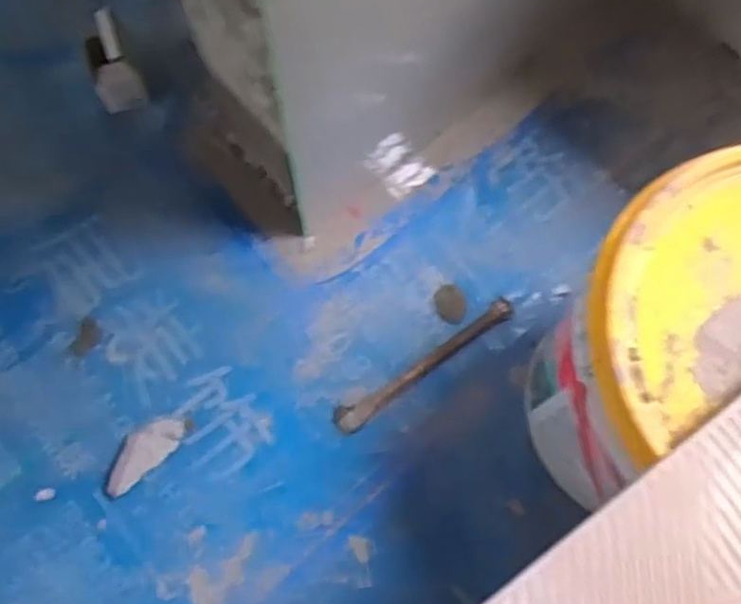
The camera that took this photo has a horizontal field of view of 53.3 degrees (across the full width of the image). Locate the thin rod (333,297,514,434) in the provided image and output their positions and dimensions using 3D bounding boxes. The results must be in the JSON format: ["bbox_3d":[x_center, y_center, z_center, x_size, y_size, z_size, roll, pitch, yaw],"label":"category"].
[{"bbox_3d":[0.066,0.072,0.859,0.247,0.015,0.031,-33,76,-10],"label":"thin rod"}]

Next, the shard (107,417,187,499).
[{"bbox_3d":[-0.257,0.169,0.824,0.047,0.023,0.106,42,77,12],"label":"shard"}]

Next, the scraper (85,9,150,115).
[{"bbox_3d":[-0.315,-0.291,0.902,0.057,0.119,0.033,-10,41,-3],"label":"scraper"}]

